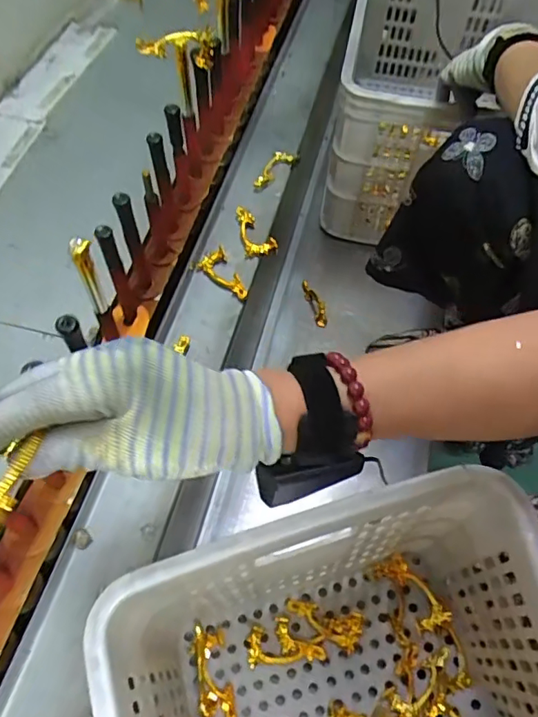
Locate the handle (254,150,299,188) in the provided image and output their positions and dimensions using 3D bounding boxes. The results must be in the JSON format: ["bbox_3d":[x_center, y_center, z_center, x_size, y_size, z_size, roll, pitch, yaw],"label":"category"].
[{"bbox_3d":[0.009,-0.279,0.772,0.031,0.019,0.083,33,64,18],"label":"handle"}]

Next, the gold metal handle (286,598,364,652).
[{"bbox_3d":[0.062,0.302,0.601,0.087,0.023,0.037,14,60,14],"label":"gold metal handle"}]

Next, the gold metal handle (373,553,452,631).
[{"bbox_3d":[0.168,0.278,0.615,0.038,0.022,0.090,-33,60,-15],"label":"gold metal handle"}]

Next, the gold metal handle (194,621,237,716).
[{"bbox_3d":[-0.061,0.346,0.579,0.035,0.015,0.099,-12,57,-2],"label":"gold metal handle"}]

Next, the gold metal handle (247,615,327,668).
[{"bbox_3d":[0.017,0.320,0.594,0.083,0.019,0.046,-7,57,1],"label":"gold metal handle"}]

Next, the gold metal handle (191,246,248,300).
[{"bbox_3d":[-0.064,-0.104,0.666,0.045,0.018,0.082,-23,62,-13],"label":"gold metal handle"}]

